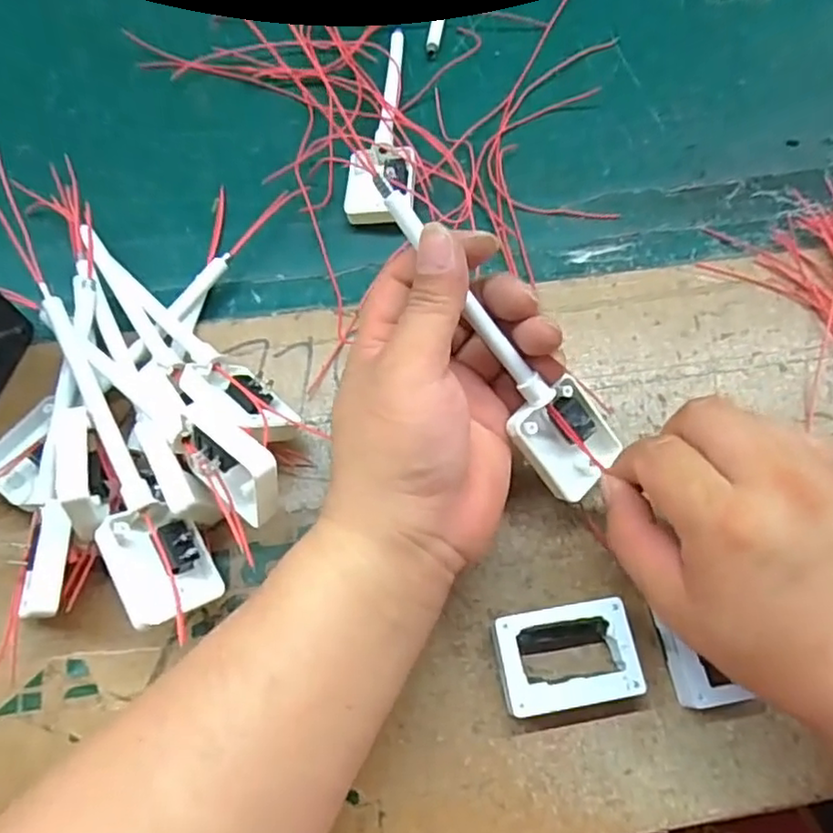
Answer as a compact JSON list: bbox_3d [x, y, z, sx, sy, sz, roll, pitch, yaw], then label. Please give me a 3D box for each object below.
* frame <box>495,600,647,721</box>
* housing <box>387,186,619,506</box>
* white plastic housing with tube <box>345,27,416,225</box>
[{"bbox_3d":[0.063,0.103,0.276,0.058,0.016,0.040,-8,68,-4],"label":"frame"},{"bbox_3d":[0.036,-0.028,0.271,0.039,0.013,0.149,-43,107,-16],"label":"housing"},{"bbox_3d":[-0.019,-0.181,0.389,0.039,0.018,0.151,3,68,0],"label":"white plastic housing with tube"}]

